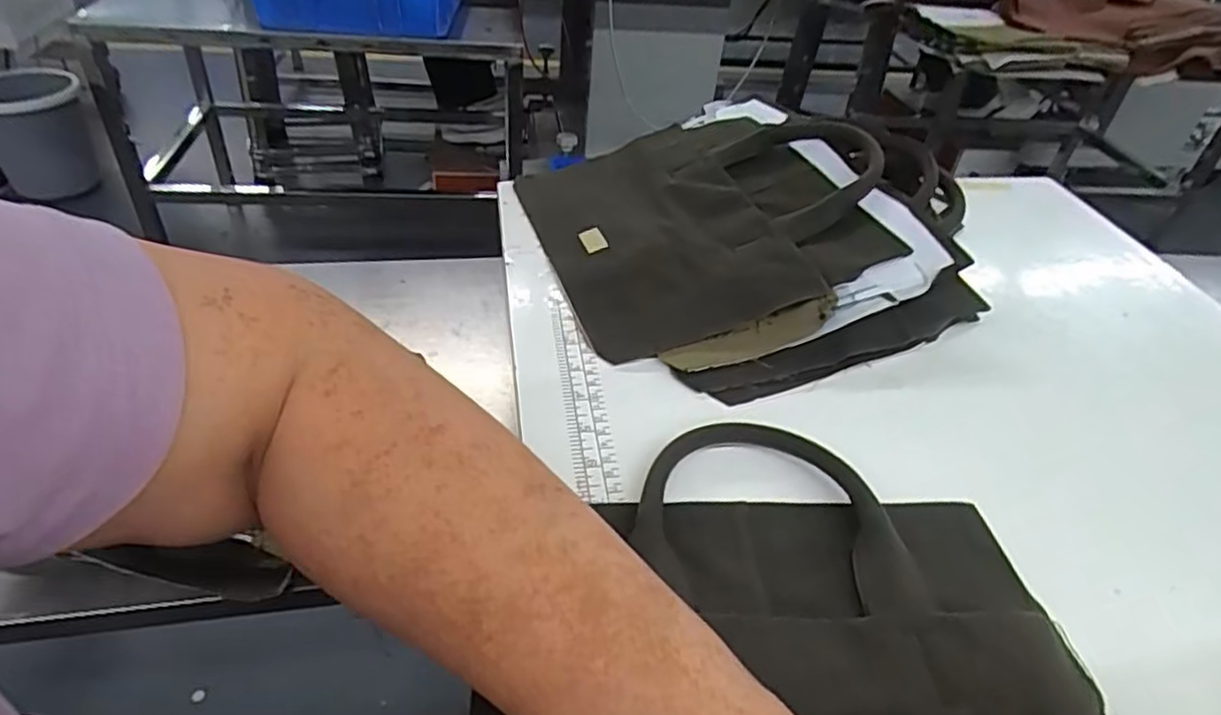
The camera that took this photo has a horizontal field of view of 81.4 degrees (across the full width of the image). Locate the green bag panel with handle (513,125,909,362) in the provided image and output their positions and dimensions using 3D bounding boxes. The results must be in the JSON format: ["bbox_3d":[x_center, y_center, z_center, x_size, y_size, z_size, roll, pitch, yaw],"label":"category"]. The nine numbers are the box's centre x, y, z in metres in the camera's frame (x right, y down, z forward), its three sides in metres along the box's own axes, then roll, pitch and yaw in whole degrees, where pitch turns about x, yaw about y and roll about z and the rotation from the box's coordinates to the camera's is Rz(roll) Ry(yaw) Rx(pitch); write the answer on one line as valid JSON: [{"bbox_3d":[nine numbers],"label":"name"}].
[{"bbox_3d":[0.079,-0.115,0.531,0.263,0.016,0.241,-19,46,-9],"label":"green bag panel with handle"}]

